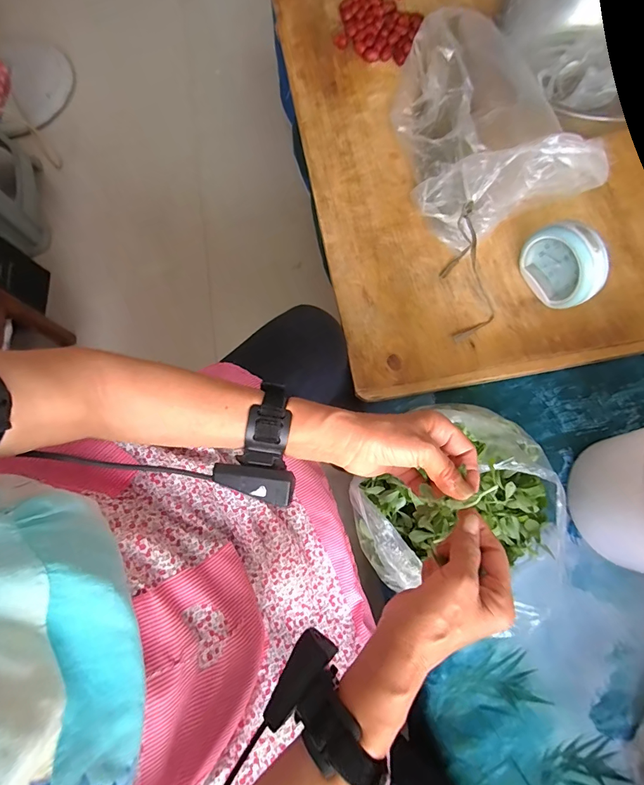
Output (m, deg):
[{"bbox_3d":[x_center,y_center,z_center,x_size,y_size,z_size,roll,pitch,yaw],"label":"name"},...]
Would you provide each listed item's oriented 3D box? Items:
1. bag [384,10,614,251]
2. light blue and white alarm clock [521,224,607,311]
[{"bbox_3d":[0.206,-0.413,0.574,0.196,0.156,0.367,-23,76,-5],"label":"bag"},{"bbox_3d":[0.330,-0.173,0.536,0.039,0.100,0.109,-23,76,-5],"label":"light blue and white alarm clock"}]

